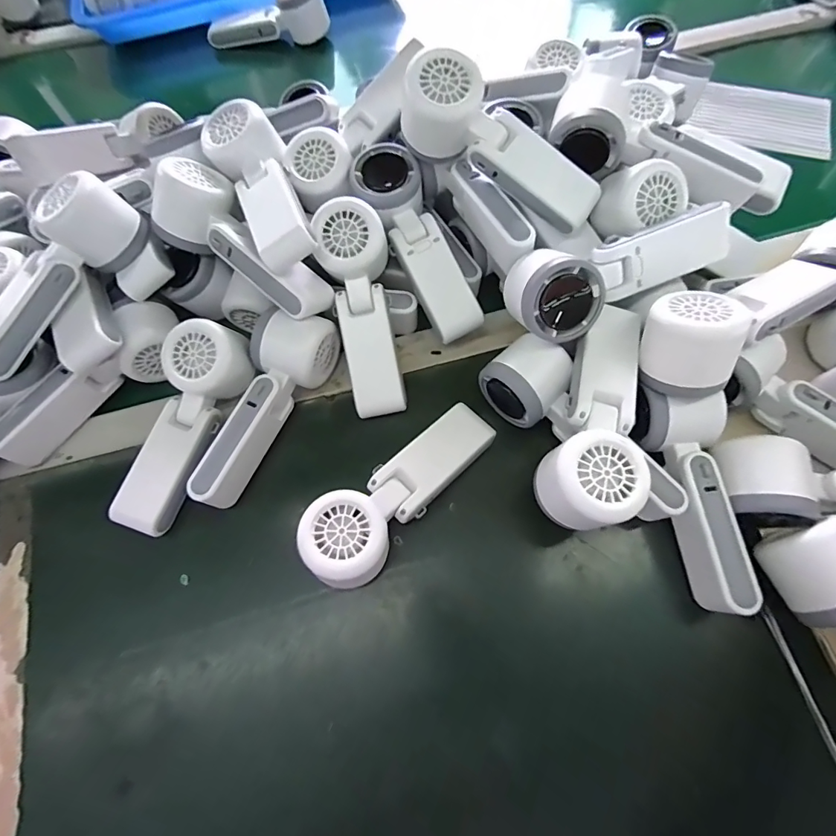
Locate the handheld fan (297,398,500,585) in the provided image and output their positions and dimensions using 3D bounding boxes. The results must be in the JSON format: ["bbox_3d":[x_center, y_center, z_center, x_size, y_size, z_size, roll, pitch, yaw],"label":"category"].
[{"bbox_3d":[-0.012,0.053,0.324,0.053,0.042,0.163,41,61,18],"label":"handheld fan"}]

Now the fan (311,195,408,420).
[{"bbox_3d":[-0.044,-0.085,0.357,0.055,0.040,0.168,-11,98,-2],"label":"fan"}]

